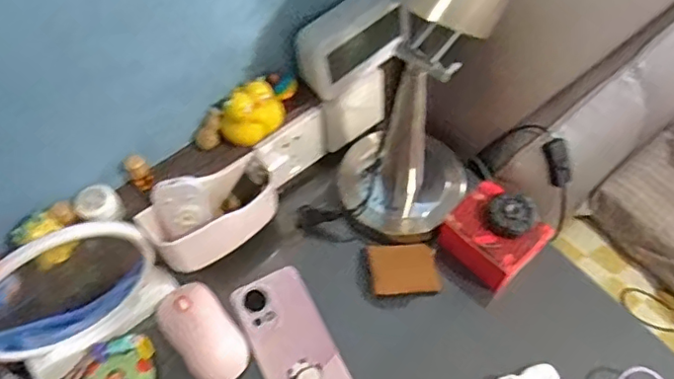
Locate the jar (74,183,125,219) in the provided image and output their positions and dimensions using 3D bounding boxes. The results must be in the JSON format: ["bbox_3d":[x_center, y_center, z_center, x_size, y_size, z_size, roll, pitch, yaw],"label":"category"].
[{"bbox_3d":[-0.226,0.013,0.532,0.036,0.027,0.036,-1,59,1],"label":"jar"}]

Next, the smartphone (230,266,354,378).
[{"bbox_3d":[-0.046,0.162,0.584,0.080,0.010,0.160,-25,61,-12],"label":"smartphone"}]

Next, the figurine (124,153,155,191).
[{"bbox_3d":[-0.192,-0.018,0.545,0.019,0.043,0.021,-31,63,-16],"label":"figurine"}]

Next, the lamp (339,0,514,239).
[{"bbox_3d":[0.084,-0.107,0.539,0.138,0.390,0.171,13,60,9],"label":"lamp"}]

